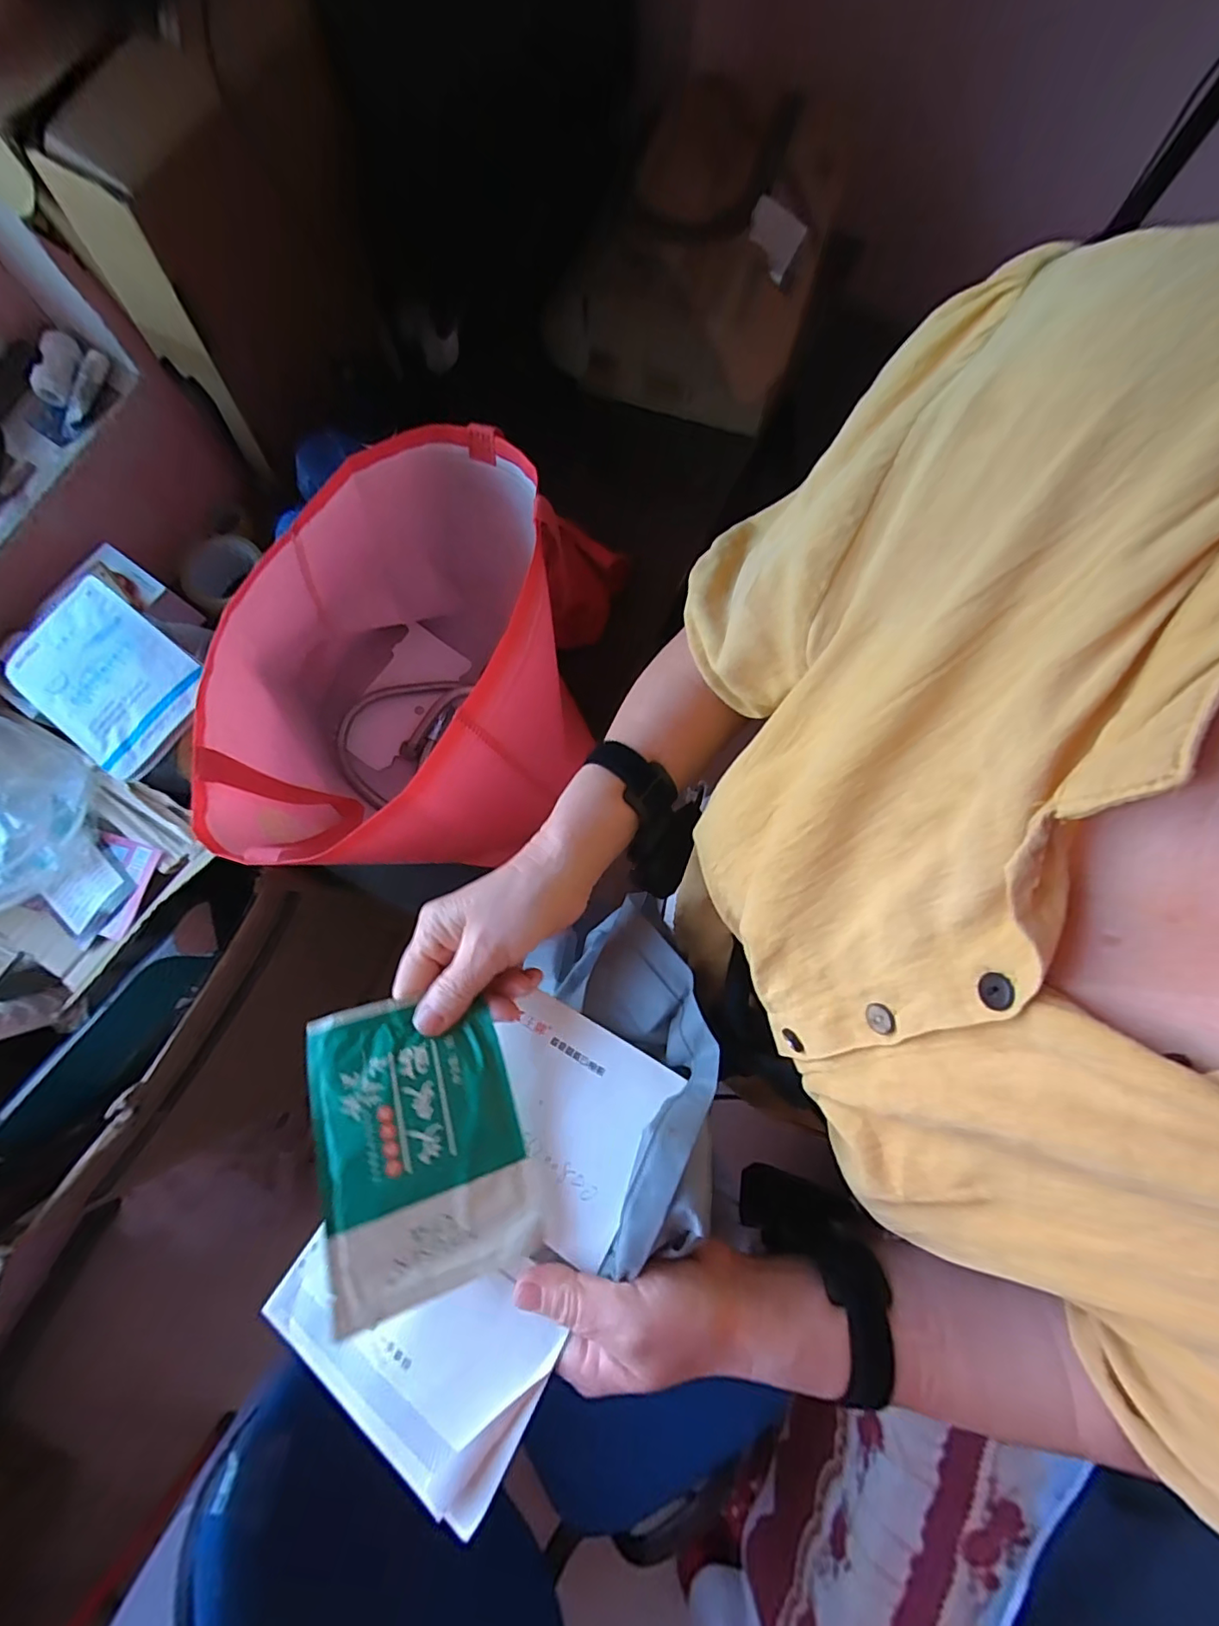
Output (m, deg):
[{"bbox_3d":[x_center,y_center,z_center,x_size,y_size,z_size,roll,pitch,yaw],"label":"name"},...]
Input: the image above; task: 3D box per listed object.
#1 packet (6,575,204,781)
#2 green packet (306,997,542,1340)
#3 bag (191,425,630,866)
[{"bbox_3d":[-0.447,-0.123,0.486,0.171,0.015,0.118,38,81,9],"label":"packet"},{"bbox_3d":[-0.098,0.166,0.284,0.095,0.008,0.137,-12,68,-18],"label":"green packet"},{"bbox_3d":[-0.167,-0.133,0.549,0.359,0.250,0.372,-8,77,0],"label":"bag"}]

